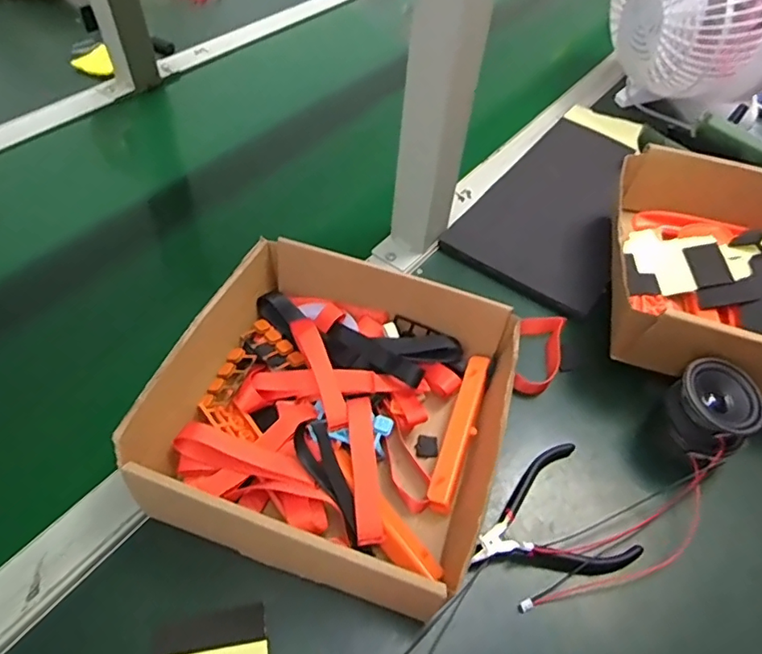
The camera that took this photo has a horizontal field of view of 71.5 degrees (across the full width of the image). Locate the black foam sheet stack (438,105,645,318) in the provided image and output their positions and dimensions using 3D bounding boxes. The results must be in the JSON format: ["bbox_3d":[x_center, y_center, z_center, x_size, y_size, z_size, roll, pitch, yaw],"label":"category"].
[{"bbox_3d":[0.212,-0.147,0.582,0.149,0.016,0.343,30,55,18],"label":"black foam sheet stack"}]

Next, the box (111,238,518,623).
[{"bbox_3d":[-0.027,0.050,0.363,0.219,0.067,0.221,18,53,10],"label":"box"}]

